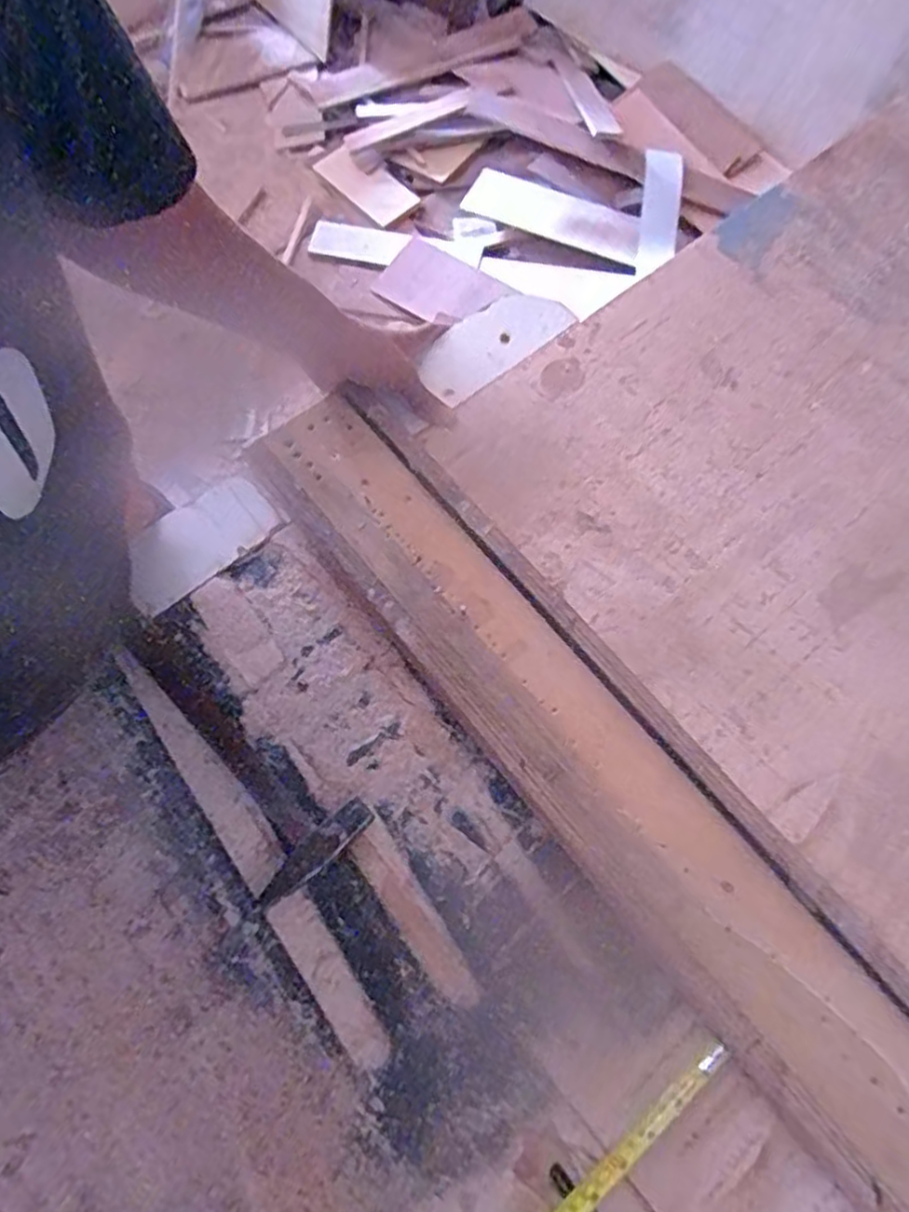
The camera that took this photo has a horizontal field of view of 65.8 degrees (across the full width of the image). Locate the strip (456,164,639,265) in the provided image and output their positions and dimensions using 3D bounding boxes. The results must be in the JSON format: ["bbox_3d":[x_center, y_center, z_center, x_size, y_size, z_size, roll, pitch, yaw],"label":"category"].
[{"bbox_3d":[0.227,-0.918,1.650,0.427,0.018,0.106,27,102,12],"label":"strip"}]

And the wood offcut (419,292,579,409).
[{"bbox_3d":[0.039,-0.261,0.693,0.163,0.014,0.076,-37,73,-13],"label":"wood offcut"}]

